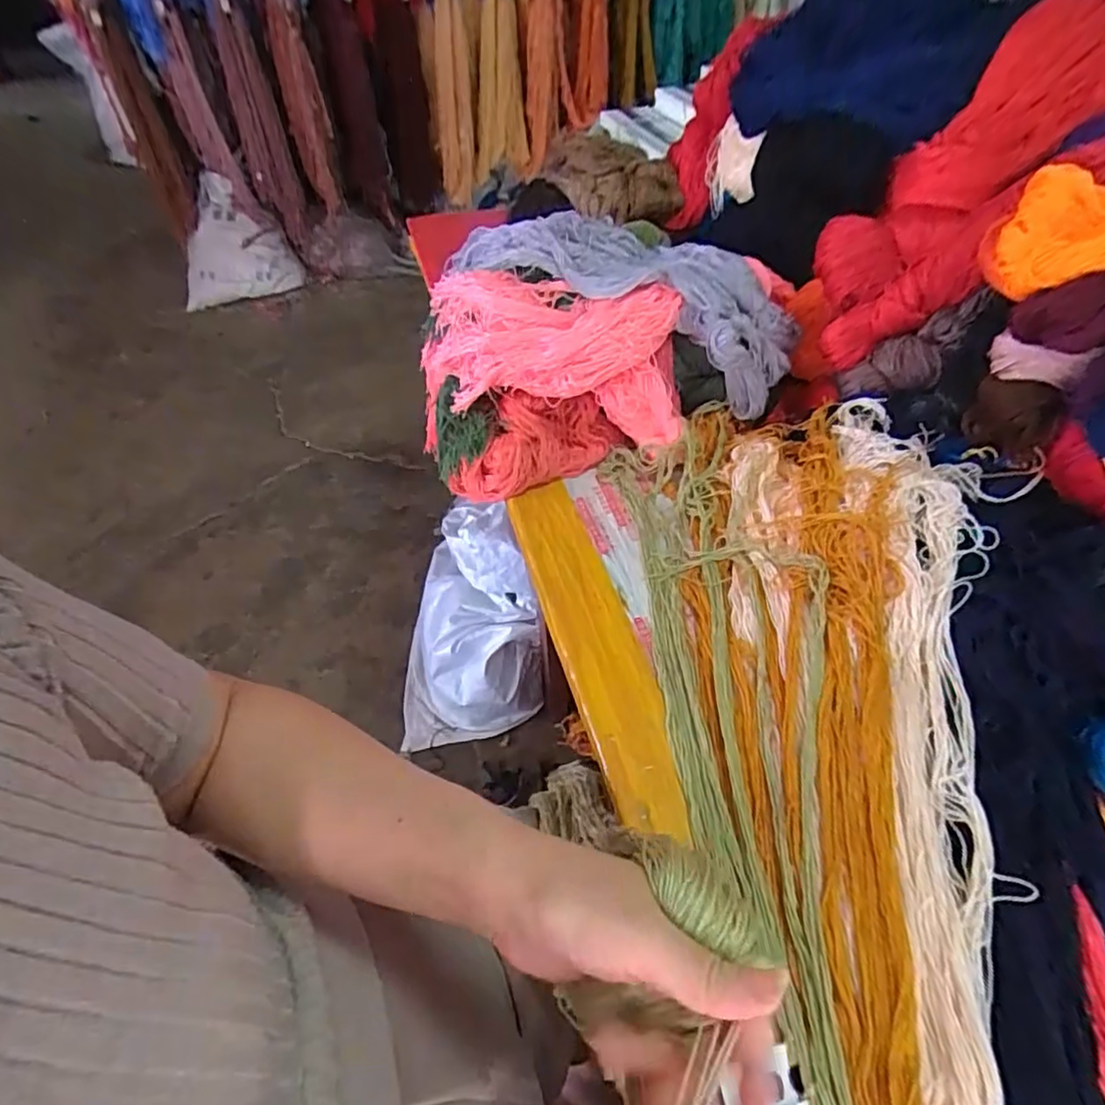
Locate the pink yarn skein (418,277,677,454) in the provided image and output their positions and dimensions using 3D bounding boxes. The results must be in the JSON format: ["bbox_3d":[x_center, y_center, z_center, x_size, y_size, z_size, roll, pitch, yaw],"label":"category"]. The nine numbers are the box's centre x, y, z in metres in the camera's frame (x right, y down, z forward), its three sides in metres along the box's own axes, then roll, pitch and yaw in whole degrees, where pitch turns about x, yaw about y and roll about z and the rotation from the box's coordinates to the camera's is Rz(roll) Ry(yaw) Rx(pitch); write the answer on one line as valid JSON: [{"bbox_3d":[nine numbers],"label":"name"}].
[{"bbox_3d":[-0.024,-0.198,0.675,0.316,0.170,0.113,7,48,8],"label":"pink yarn skein"}]

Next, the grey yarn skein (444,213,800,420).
[{"bbox_3d":[0.065,-0.286,0.692,0.402,0.106,0.139,23,54,7],"label":"grey yarn skein"}]

